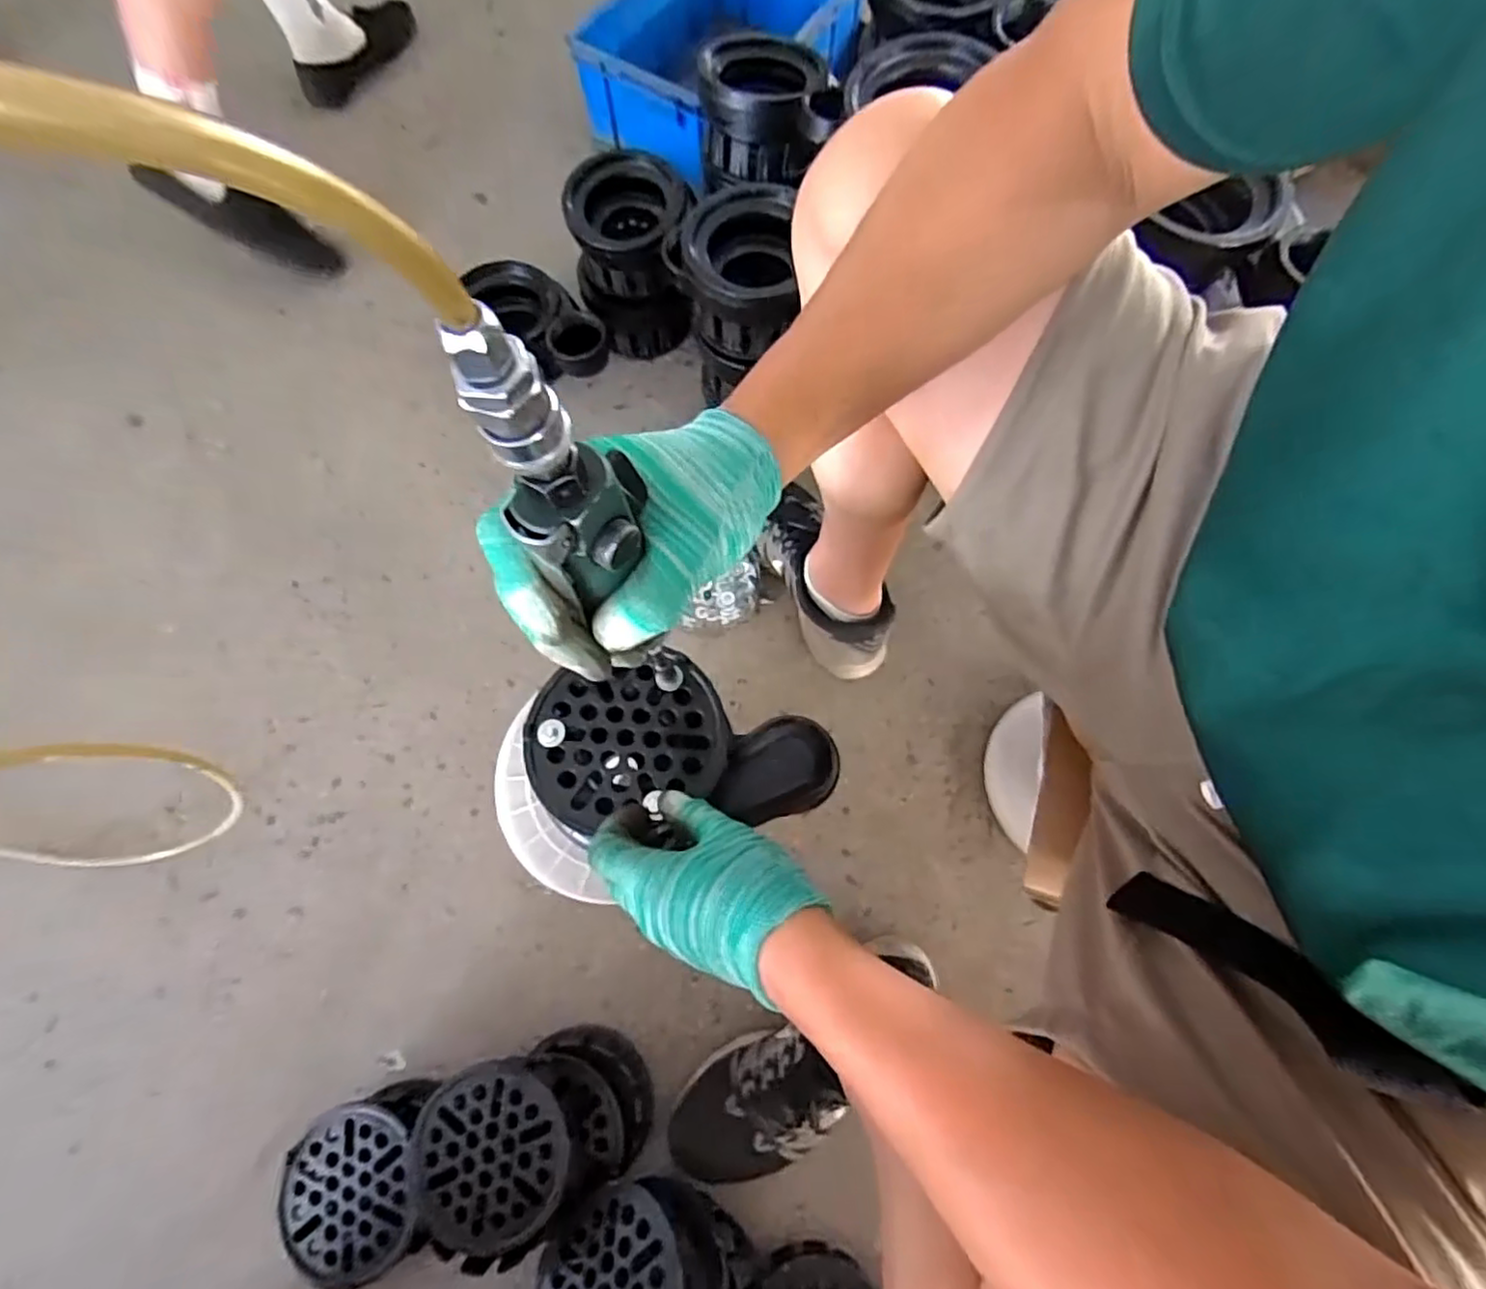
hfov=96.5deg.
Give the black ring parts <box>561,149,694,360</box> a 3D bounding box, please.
[{"bbox_3d":[-0.138,-0.495,0.864,0.147,0.175,0.153,-9,71,-3],"label":"black ring parts"}]

